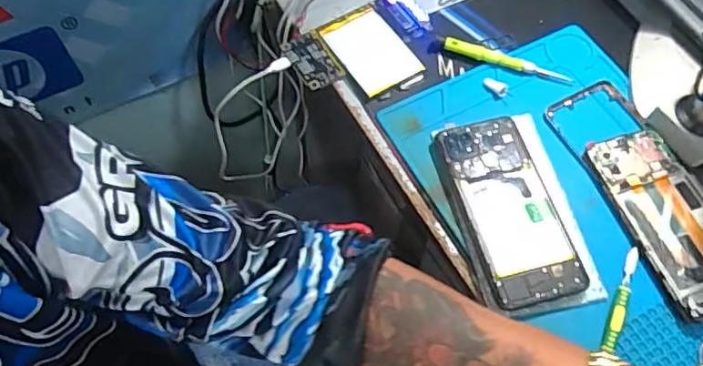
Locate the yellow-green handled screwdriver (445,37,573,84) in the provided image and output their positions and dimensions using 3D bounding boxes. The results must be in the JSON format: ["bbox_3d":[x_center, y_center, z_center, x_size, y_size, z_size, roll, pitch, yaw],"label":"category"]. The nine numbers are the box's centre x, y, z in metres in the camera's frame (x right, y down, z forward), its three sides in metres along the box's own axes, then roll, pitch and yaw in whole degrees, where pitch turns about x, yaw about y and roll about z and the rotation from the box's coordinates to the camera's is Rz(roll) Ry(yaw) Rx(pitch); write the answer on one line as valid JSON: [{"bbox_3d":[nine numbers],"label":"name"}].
[{"bbox_3d":[0.147,-0.116,0.535,0.119,0.013,0.013,17,63,9],"label":"yellow-green handled screwdriver"}]

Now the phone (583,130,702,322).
[{"bbox_3d":[0.258,0.028,0.459,0.070,0.008,0.158,-16,63,-9],"label":"phone"}]

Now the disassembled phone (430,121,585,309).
[{"bbox_3d":[0.127,0.019,0.462,0.076,0.011,0.159,-14,62,-7],"label":"disassembled phone"}]

